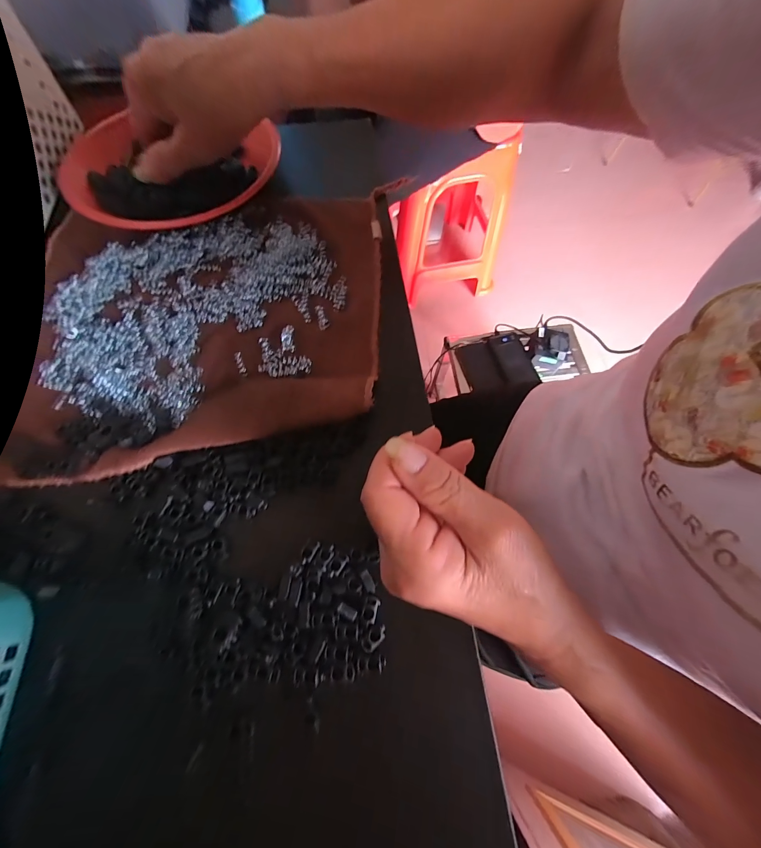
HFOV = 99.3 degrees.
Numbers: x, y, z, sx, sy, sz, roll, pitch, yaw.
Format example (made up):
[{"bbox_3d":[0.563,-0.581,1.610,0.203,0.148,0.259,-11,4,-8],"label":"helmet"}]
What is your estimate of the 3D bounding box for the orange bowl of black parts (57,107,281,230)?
[{"bbox_3d":[-0.192,-0.239,0.307,0.184,0.026,0.170,1,69,-1],"label":"orange bowl of black parts"}]

